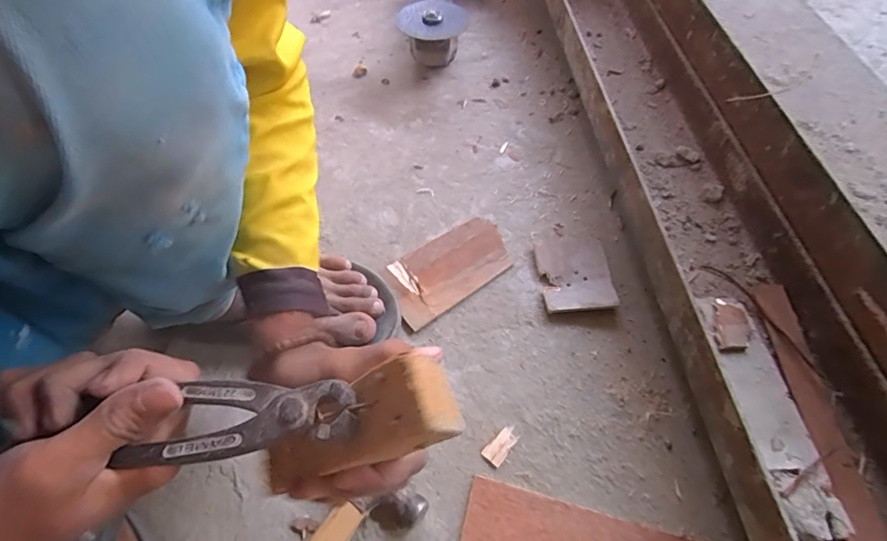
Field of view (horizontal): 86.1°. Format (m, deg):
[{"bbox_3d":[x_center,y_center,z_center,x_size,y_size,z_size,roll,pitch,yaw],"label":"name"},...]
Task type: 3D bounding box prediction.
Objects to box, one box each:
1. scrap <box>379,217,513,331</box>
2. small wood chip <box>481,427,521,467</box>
[{"bbox_3d":[0.005,-0.005,0.531,0.152,0.011,0.086,-35,63,-19],"label":"scrap"},{"bbox_3d":[0.051,0.158,0.427,0.019,0.004,0.033,36,64,22],"label":"small wood chip"}]

